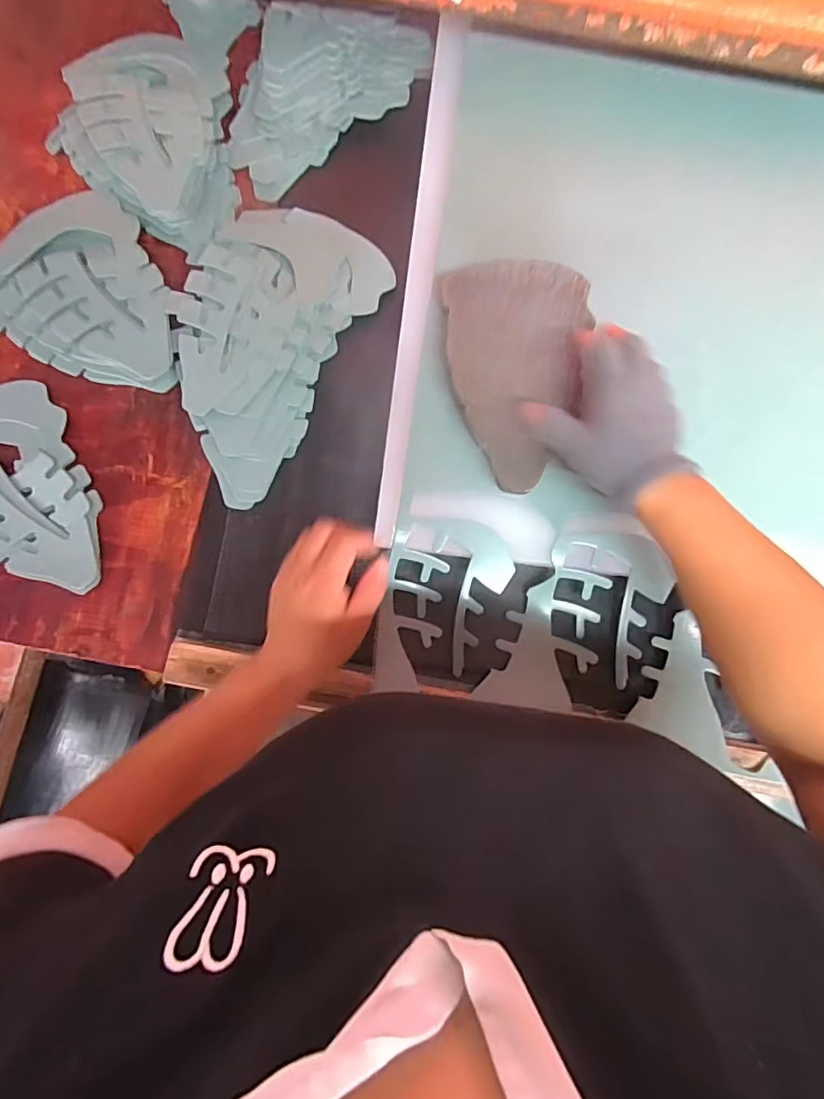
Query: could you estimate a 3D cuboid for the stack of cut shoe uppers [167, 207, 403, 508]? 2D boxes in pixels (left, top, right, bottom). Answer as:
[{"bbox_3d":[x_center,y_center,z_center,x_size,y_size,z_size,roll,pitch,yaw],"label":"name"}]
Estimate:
[{"bbox_3d":[-0.141,-0.188,0.482,0.159,0.026,0.262,27,82,4],"label":"stack of cut shoe uppers"}]

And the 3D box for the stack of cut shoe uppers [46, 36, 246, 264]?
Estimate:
[{"bbox_3d":[-0.235,-0.388,0.506,0.206,0.037,0.153,38,83,5],"label":"stack of cut shoe uppers"}]

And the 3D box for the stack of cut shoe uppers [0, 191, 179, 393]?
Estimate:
[{"bbox_3d":[-0.284,-0.230,0.490,0.197,0.022,0.149,33,83,5],"label":"stack of cut shoe uppers"}]

